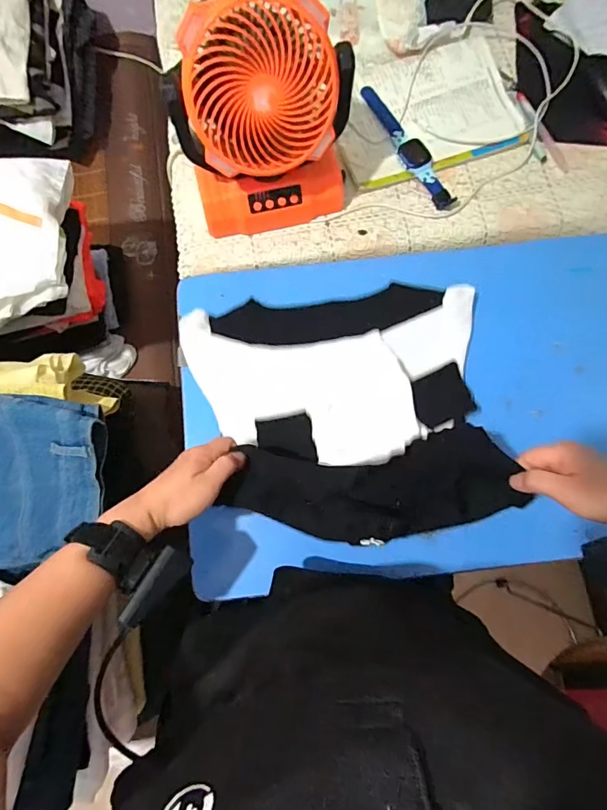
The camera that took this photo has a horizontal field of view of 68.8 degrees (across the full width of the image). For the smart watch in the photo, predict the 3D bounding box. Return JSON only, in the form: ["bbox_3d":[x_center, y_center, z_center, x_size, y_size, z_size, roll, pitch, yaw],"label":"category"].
[{"bbox_3d":[0.147,-0.368,0.632,0.038,0.018,0.211,-29,79,-6],"label":"smart watch"}]

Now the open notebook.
[{"bbox_3d":[0.177,-0.426,0.644,0.263,0.025,0.183,-15,78,-3],"label":"open notebook"}]

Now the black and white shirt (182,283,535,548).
[{"bbox_3d":[0.047,0.000,0.491,0.325,0.099,0.283,-8,77,-2],"label":"black and white shirt"}]

